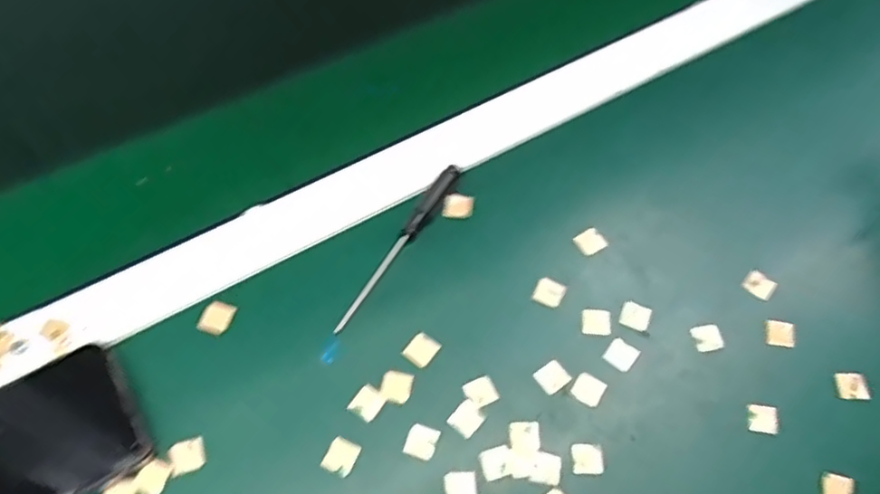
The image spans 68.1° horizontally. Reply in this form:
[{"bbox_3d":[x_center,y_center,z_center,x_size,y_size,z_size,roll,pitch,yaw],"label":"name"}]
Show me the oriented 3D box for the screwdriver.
[{"bbox_3d":[-0.024,-0.002,0.409,0.011,0.015,0.131,29,64,11],"label":"screwdriver"}]

